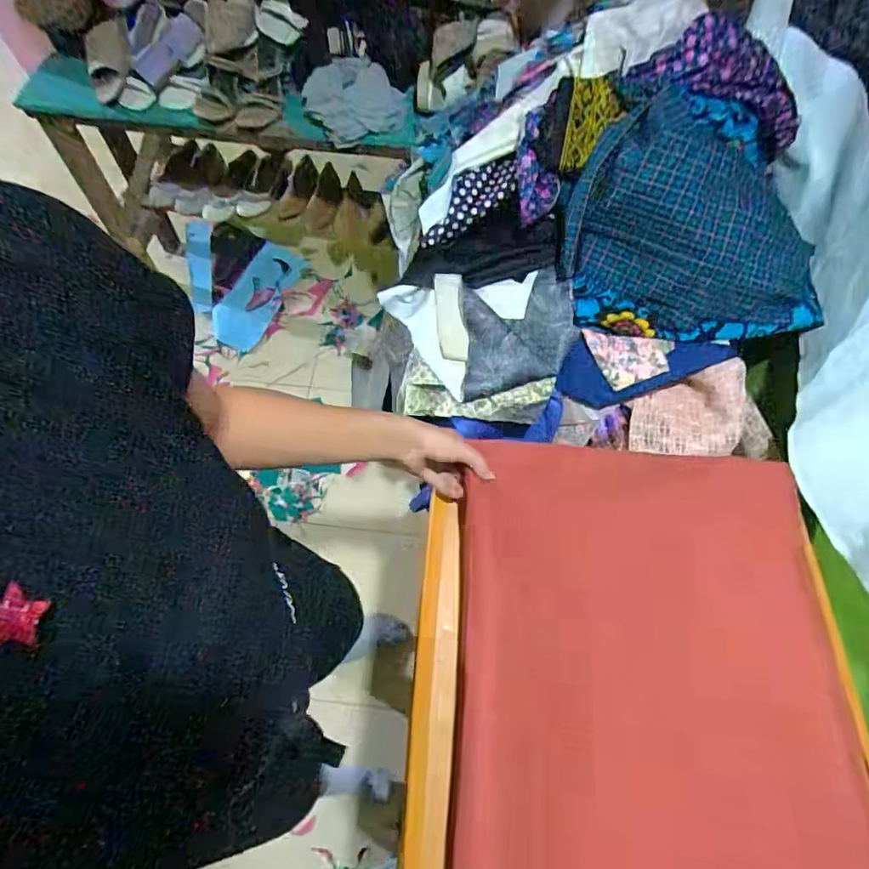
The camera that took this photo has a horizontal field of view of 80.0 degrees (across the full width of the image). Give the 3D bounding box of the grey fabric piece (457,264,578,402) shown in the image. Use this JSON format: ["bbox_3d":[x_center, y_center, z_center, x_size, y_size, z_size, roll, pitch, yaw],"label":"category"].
[{"bbox_3d":[0.135,-0.165,0.844,0.187,0.034,0.180,-9,80,-2],"label":"grey fabric piece"}]

